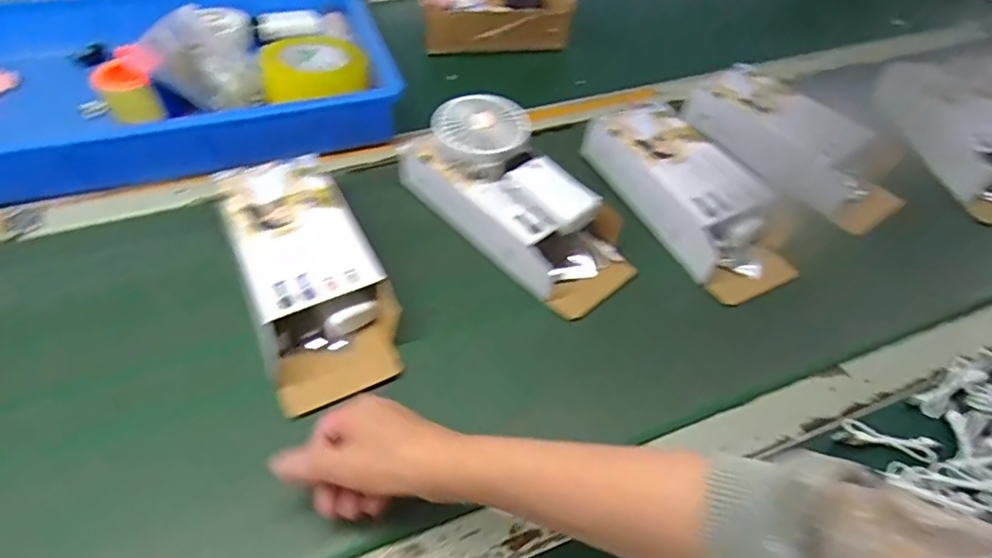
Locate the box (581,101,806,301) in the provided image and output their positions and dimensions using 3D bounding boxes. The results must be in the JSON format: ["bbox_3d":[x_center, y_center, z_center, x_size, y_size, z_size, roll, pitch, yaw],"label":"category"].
[{"bbox_3d":[0.211,-0.101,0.625,0.114,0.062,0.261,-24,58,-20],"label":"box"}]

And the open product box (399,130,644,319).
[{"bbox_3d":[0.020,-0.078,0.591,0.101,0.063,0.265,-37,63,-26],"label":"open product box"}]

